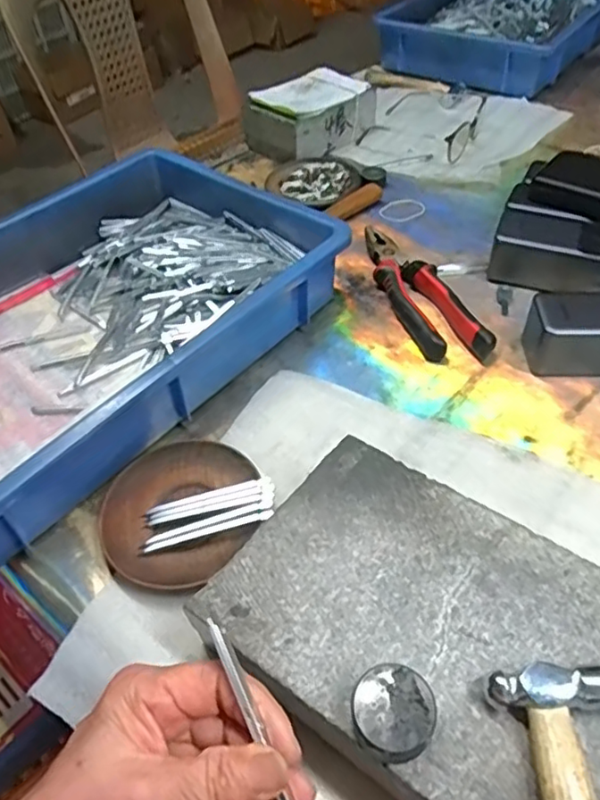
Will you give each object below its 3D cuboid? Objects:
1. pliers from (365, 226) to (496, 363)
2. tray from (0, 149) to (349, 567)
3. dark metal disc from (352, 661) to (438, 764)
[{"bbox_3d":[0.109,-0.106,0.585,0.051,0.027,0.209,-15,48,-12],"label":"pliers"},{"bbox_3d":[-0.196,-0.069,0.529,0.285,0.076,0.424,32,56,28],"label":"tray"},{"bbox_3d":[0.043,0.146,0.285,0.037,0.021,0.036,-2,48,3],"label":"dark metal disc"}]

